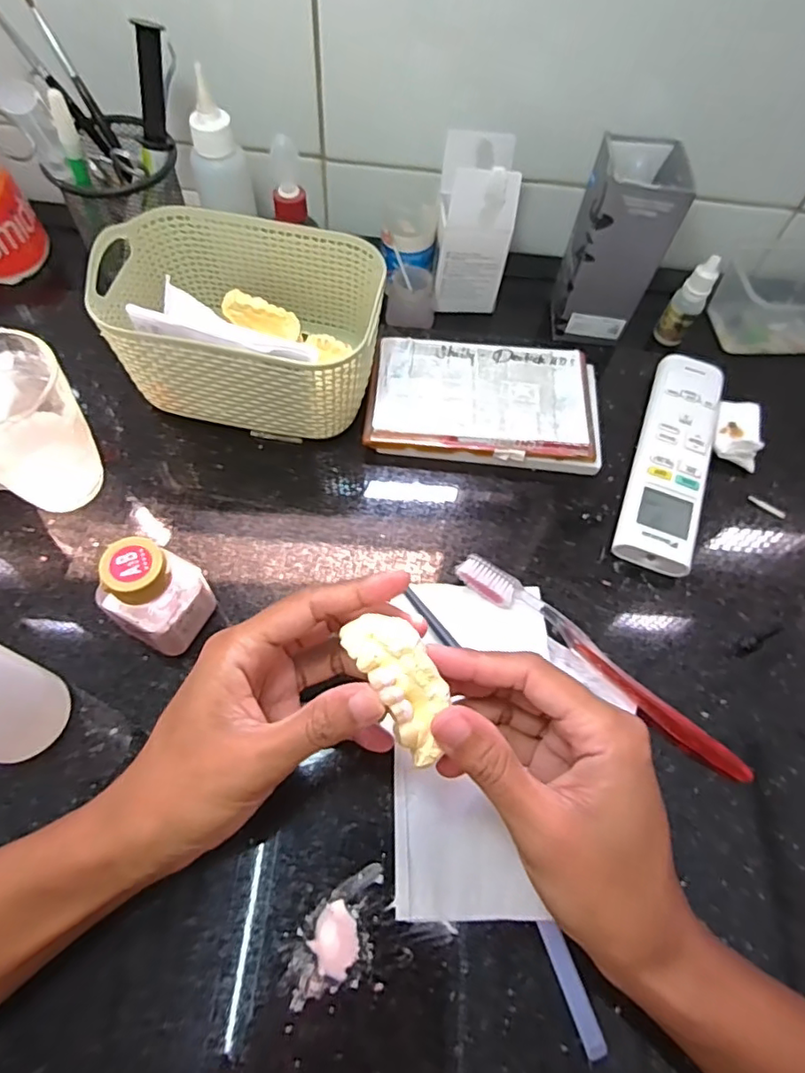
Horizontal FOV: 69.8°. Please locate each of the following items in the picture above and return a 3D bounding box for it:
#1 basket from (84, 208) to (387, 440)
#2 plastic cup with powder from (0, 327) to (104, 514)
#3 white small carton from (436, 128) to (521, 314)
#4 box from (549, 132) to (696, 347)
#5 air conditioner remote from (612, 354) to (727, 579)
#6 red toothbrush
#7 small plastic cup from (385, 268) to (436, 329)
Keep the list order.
[{"bbox_3d":[-0.102,-0.137,0.387,0.164,0.086,0.121,9,61,1],"label":"basket"},{"bbox_3d":[-0.214,-0.059,0.331,0.059,0.096,0.066,35,65,14],"label":"plastic cup with powder"},{"bbox_3d":[0.055,-0.240,0.451,0.054,0.110,0.053,4,61,-2],"label":"white small carton"},{"bbox_3d":[0.154,-0.215,0.431,0.062,0.128,0.057,6,61,-1],"label":"box"},{"bbox_3d":[0.185,-0.055,0.398,0.047,0.025,0.176,21,62,7],"label":"air conditioner remote"},{"bbox_3d":[0.112,0.070,0.331,0.187,0.015,0.023,36,65,15],"label":"red toothbrush"},{"bbox_3d":[0.008,-0.188,0.458,0.037,0.034,0.035,2,61,-3],"label":"small plastic cup"}]

